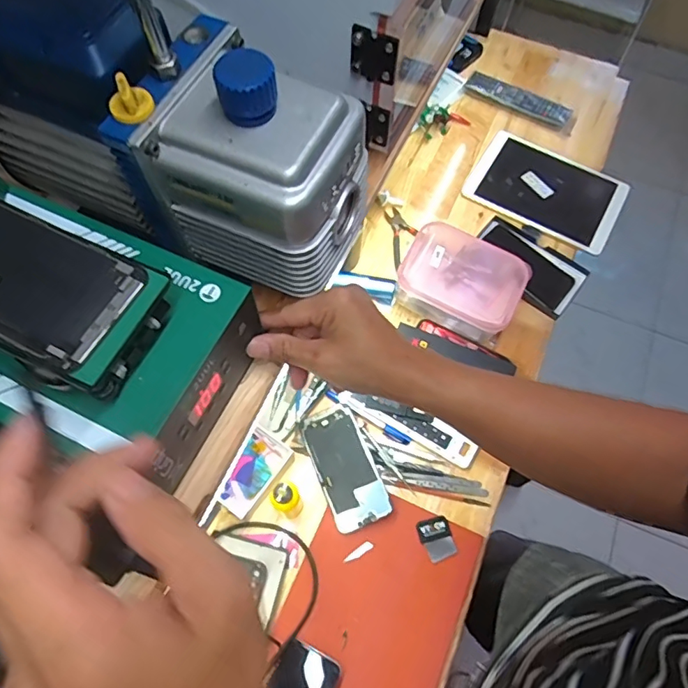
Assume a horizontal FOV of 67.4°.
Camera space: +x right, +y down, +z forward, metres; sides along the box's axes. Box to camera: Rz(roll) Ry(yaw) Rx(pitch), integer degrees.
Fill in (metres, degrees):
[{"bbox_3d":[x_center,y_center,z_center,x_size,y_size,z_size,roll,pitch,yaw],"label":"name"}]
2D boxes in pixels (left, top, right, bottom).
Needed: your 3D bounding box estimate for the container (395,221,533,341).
[{"bbox_3d":[0.170,-0.090,0.773,0.187,0.074,0.136,26,67,10],"label":"container"}]

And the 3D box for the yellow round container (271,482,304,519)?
[{"bbox_3d":[-0.068,0.190,0.626,0.030,0.089,0.029,1,66,-1],"label":"yellow round container"}]

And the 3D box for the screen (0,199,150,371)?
[{"bbox_3d":[-0.195,-0.044,0.302,0.147,0.005,0.073,26,67,10],"label":"screen"}]

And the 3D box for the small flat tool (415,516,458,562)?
[{"bbox_3d":[0.117,0.244,0.647,0.040,0.005,0.050,-16,67,-9],"label":"small flat tool"}]

